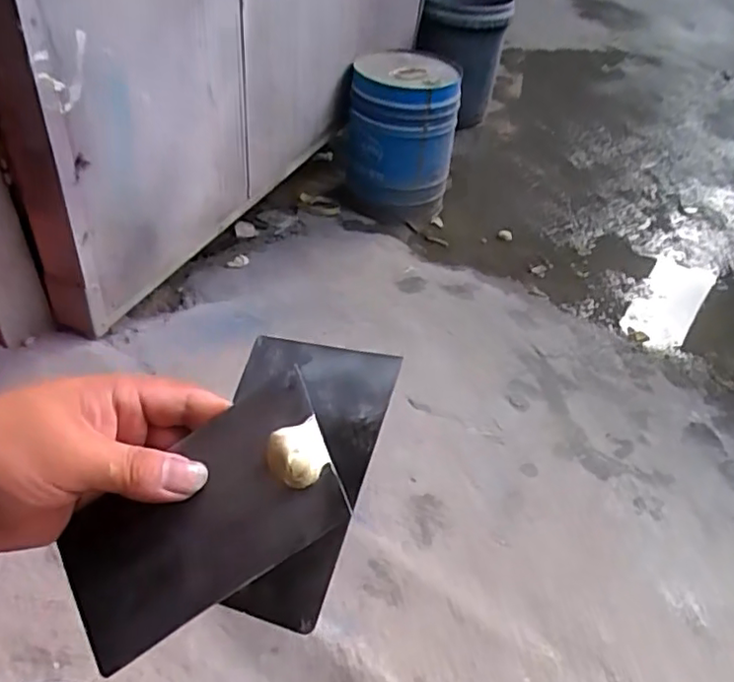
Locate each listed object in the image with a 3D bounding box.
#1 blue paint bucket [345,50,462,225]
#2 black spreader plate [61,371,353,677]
[{"bbox_3d":[0.088,-0.513,1.613,0.257,0.340,0.270,11,43,7],"label":"blue paint bucket"},{"bbox_3d":[-0.075,0.079,0.289,0.133,0.008,0.074,-33,64,0],"label":"black spreader plate"}]

